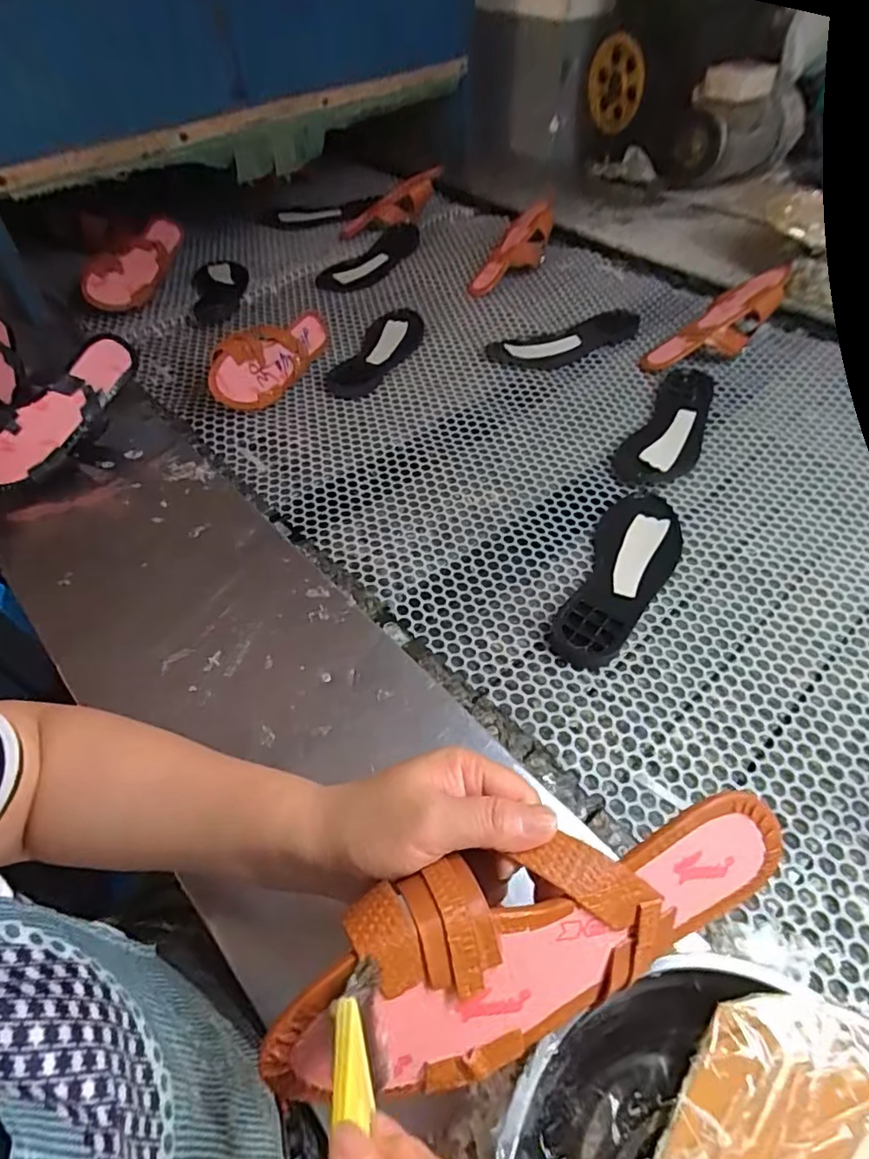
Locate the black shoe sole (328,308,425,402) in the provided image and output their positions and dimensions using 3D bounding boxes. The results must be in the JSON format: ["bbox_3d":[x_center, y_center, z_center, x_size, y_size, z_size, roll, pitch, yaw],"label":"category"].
[{"bbox_3d":[-0.081,-0.344,0.858,0.086,0.018,0.235,21,54,16],"label":"black shoe sole"}]

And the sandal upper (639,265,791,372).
[{"bbox_3d":[0.407,-0.364,0.833,0.226,0.068,0.068,-32,54,6],"label":"sandal upper"}]

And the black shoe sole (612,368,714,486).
[{"bbox_3d":[0.313,-0.203,0.740,0.088,0.018,0.267,27,56,20],"label":"black shoe sole"}]

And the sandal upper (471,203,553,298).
[{"bbox_3d":[0.138,-0.571,0.994,0.067,0.062,0.198,39,85,27],"label":"sandal upper"}]

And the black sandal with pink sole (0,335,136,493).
[{"bbox_3d":[-0.444,-0.189,0.661,0.237,0.088,0.050,-50,24,-15],"label":"black sandal with pink sole"}]

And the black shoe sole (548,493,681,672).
[{"bbox_3d":[0.193,-0.008,0.584,0.083,0.019,0.250,24,55,18],"label":"black shoe sole"}]

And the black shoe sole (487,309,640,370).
[{"bbox_3d":[0.206,-0.365,0.869,0.245,0.014,0.078,-20,54,-15],"label":"black shoe sole"}]

